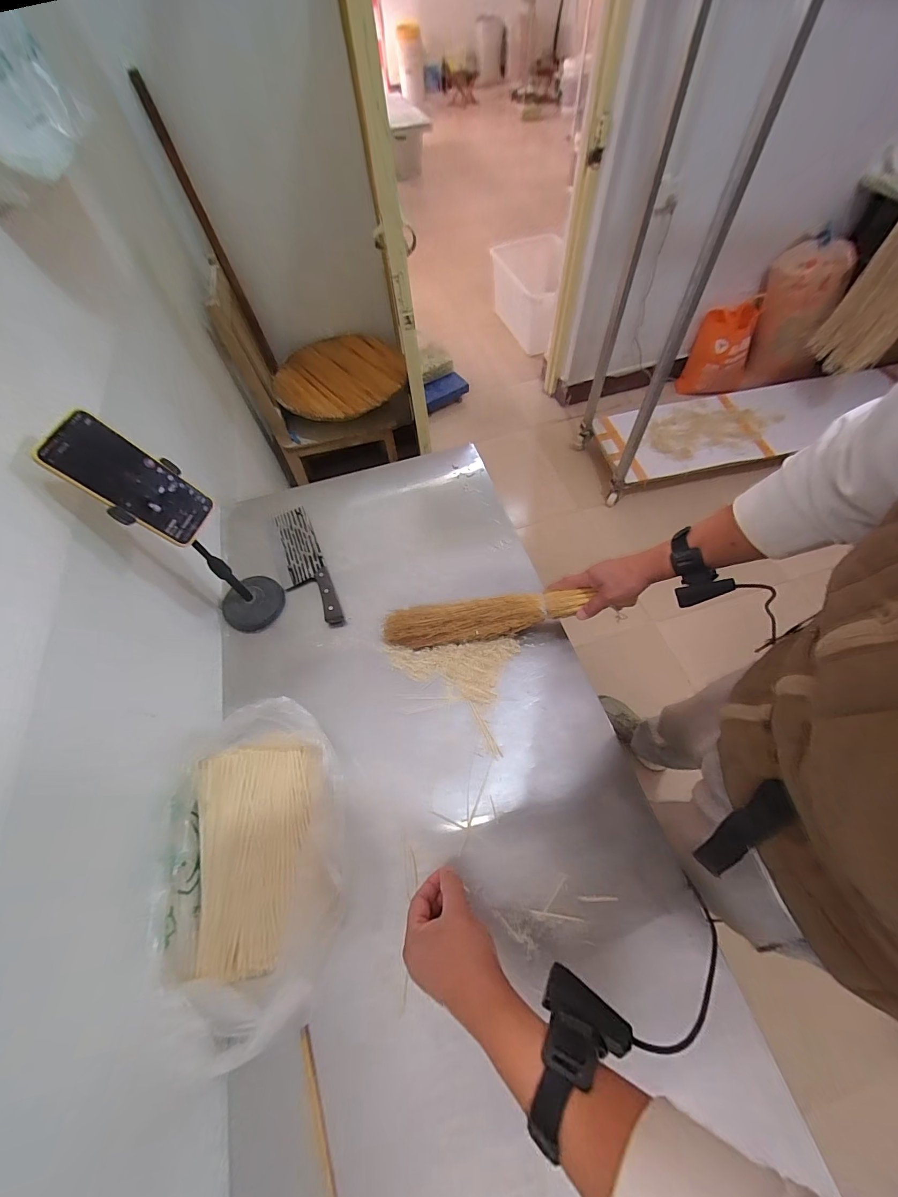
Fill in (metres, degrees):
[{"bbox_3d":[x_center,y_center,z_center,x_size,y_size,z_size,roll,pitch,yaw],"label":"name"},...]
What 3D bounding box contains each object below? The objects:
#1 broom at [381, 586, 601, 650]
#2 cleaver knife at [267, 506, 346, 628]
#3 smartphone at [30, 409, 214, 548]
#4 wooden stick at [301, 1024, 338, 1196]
[{"bbox_3d":[0.054,0.034,0.693,0.340,0.059,0.061,-10,59,11],"label":"broom"},{"bbox_3d":[-0.296,-0.070,0.811,0.089,0.016,0.315,-22,61,-10],"label":"cleaver knife"},{"bbox_3d":[-0.366,-0.134,0.476,0.007,0.160,0.075,6,64,40],"label":"smartphone"},{"bbox_3d":[-0.138,0.576,0.441,0.012,0.007,0.165,-21,61,-10],"label":"wooden stick"}]

